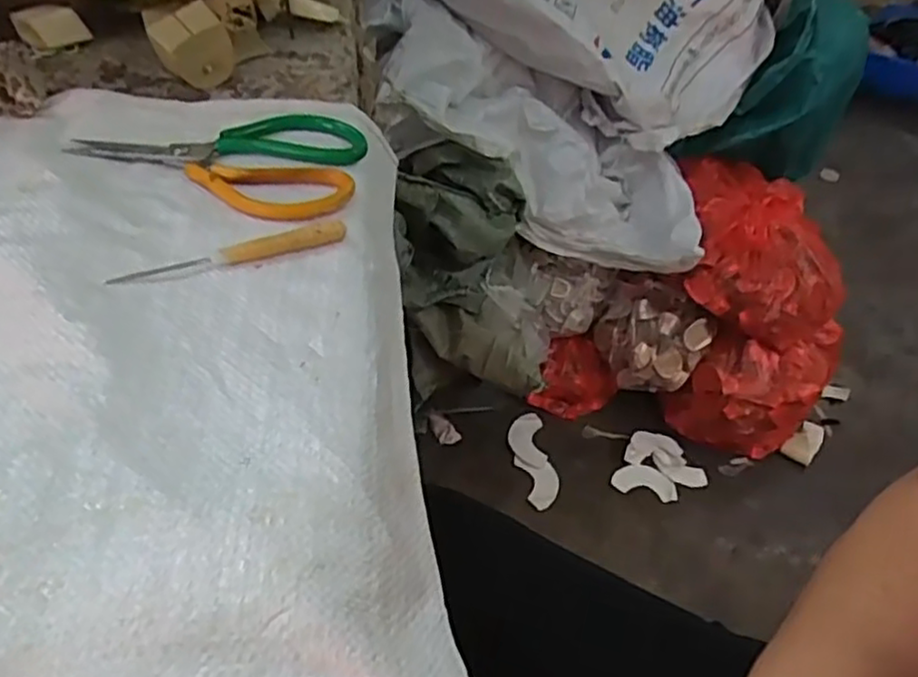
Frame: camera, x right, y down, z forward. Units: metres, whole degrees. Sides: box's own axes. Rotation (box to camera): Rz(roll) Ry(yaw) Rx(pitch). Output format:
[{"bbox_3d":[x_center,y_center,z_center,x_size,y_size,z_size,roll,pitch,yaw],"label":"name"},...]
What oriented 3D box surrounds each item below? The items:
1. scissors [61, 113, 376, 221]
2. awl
[{"bbox_3d":[-0.160,-0.127,0.474,0.185,0.015,0.105,11,46,3],"label":"scissors"},{"bbox_3d":[-0.131,-0.051,0.405,0.130,0.013,0.014,-14,49,-20],"label":"awl"}]

